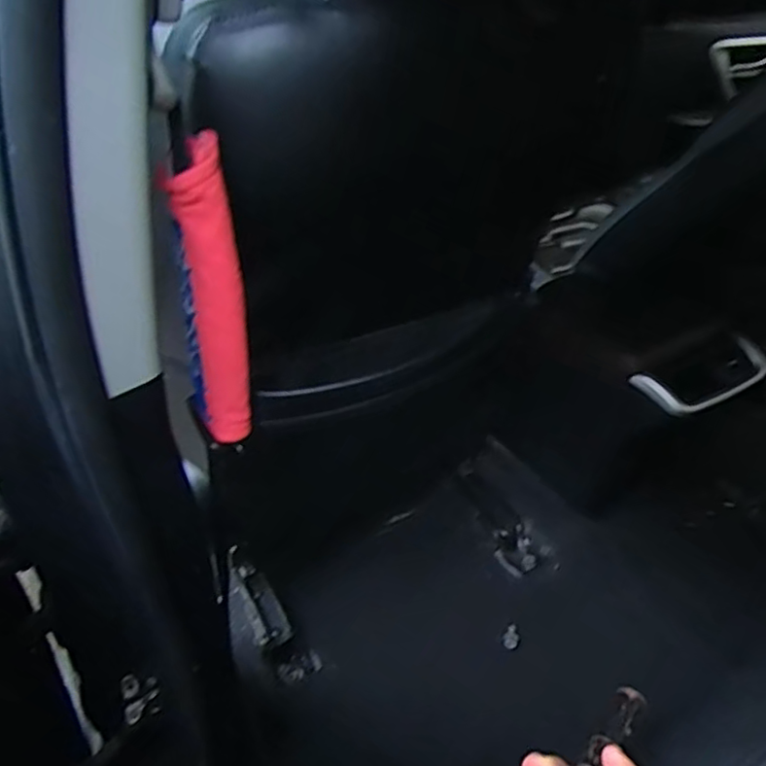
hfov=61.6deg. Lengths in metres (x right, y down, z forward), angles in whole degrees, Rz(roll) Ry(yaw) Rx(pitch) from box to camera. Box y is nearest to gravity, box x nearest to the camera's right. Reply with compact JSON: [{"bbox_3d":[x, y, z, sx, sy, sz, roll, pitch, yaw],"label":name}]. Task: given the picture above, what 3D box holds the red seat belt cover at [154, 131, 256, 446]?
[{"bbox_3d":[-0.121,-0.051,0.452,0.048,0.220,0.042,-10,38,-13],"label":"red seat belt cover"}]

